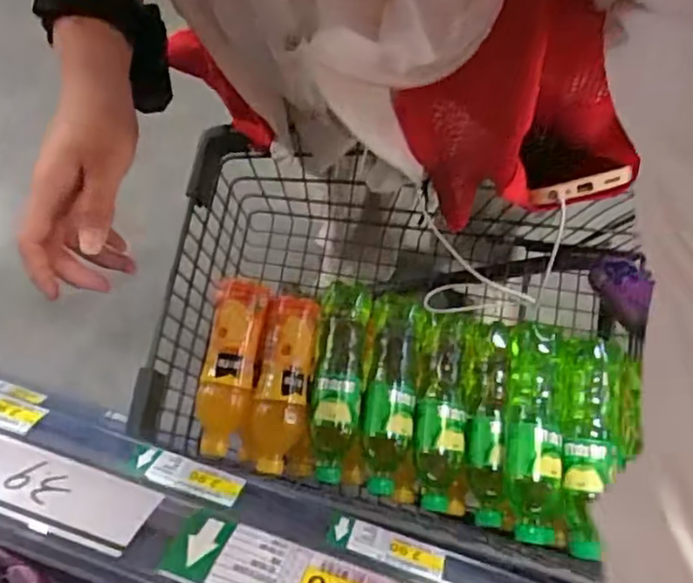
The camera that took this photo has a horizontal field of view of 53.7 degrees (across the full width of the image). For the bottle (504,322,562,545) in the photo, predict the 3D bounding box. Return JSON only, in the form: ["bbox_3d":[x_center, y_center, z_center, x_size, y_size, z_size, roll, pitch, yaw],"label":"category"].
[{"bbox_3d":[0.208,0.153,0.768,0.056,0.064,0.239,6,74,4],"label":"bottle"}]

